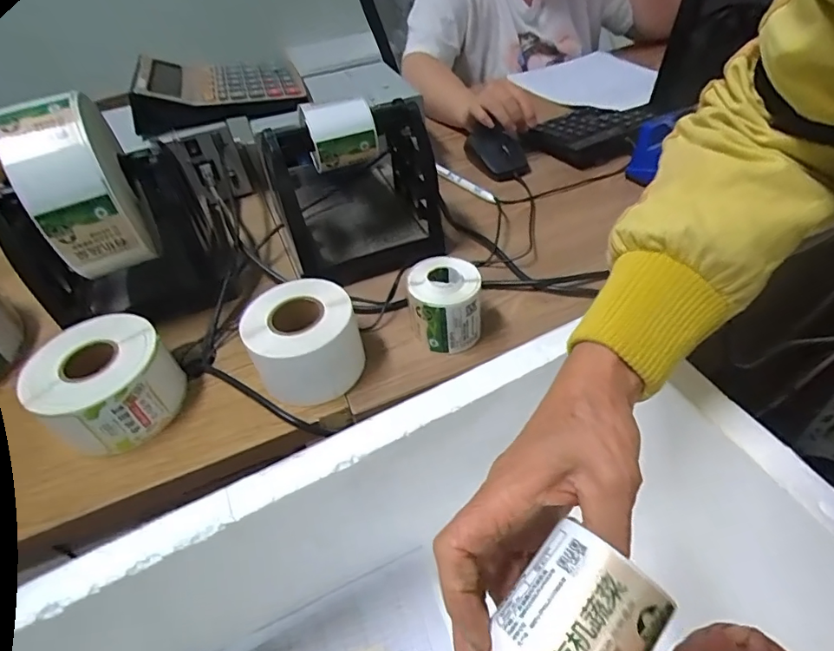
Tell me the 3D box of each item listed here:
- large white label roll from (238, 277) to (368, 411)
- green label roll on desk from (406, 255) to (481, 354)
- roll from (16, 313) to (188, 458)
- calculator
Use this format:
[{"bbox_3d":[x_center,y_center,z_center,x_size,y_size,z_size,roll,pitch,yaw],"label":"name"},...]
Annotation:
[{"bbox_3d":[-0.091,0.011,0.413,0.083,0.067,0.077,-3,45,3],"label":"large white label roll"},{"bbox_3d":[0.023,-0.016,0.431,0.058,0.062,0.056,-4,45,4],"label":"green label roll on desk"},{"bbox_3d":[-0.244,0.045,0.397,0.089,0.070,0.094,-4,45,4],"label":"roll"},{"bbox_3d":[-0.229,-0.279,0.586,0.195,0.053,0.123,-21,46,-13],"label":"calculator"}]

